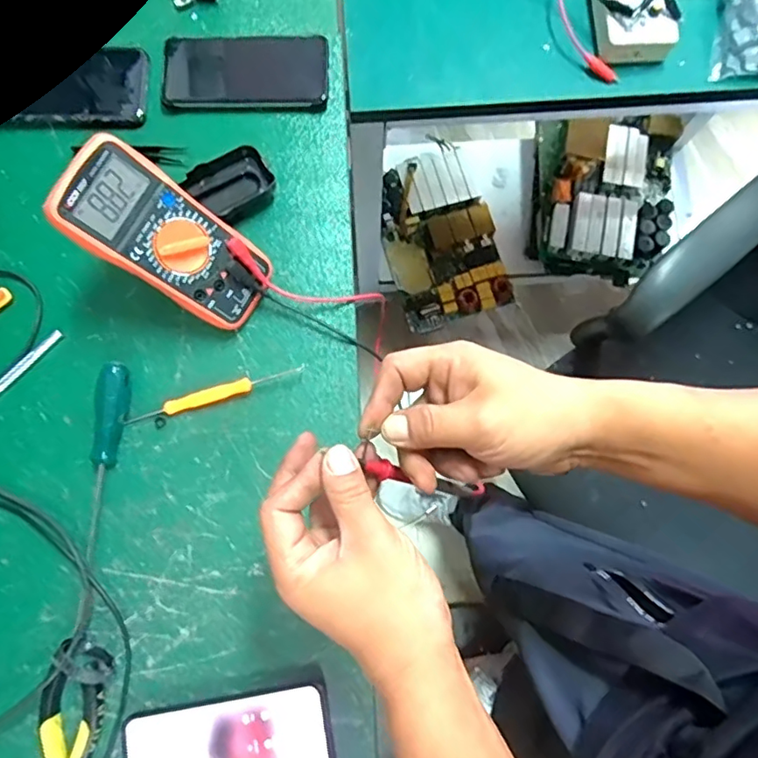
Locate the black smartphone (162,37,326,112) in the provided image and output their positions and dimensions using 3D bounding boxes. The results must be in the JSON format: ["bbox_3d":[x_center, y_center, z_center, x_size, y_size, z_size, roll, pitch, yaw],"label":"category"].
[{"bbox_3d":[-0.132,-0.301,0.550,0.159,0.006,0.083,0,80,-1],"label":"black smartphone"}]

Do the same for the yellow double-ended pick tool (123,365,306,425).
[{"bbox_3d":[-0.145,0.015,0.494,0.161,0.015,0.013,-18,81,-4],"label":"yellow double-ended pick tool"}]

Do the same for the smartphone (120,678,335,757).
[{"bbox_3d":[-0.119,0.293,0.442,0.160,0.016,0.077,-11,80,-3],"label":"smartphone"}]

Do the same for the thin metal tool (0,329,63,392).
[{"bbox_3d":[-0.336,0.005,0.499,0.012,0.006,0.134,44,82,6],"label":"thin metal tool"}]

